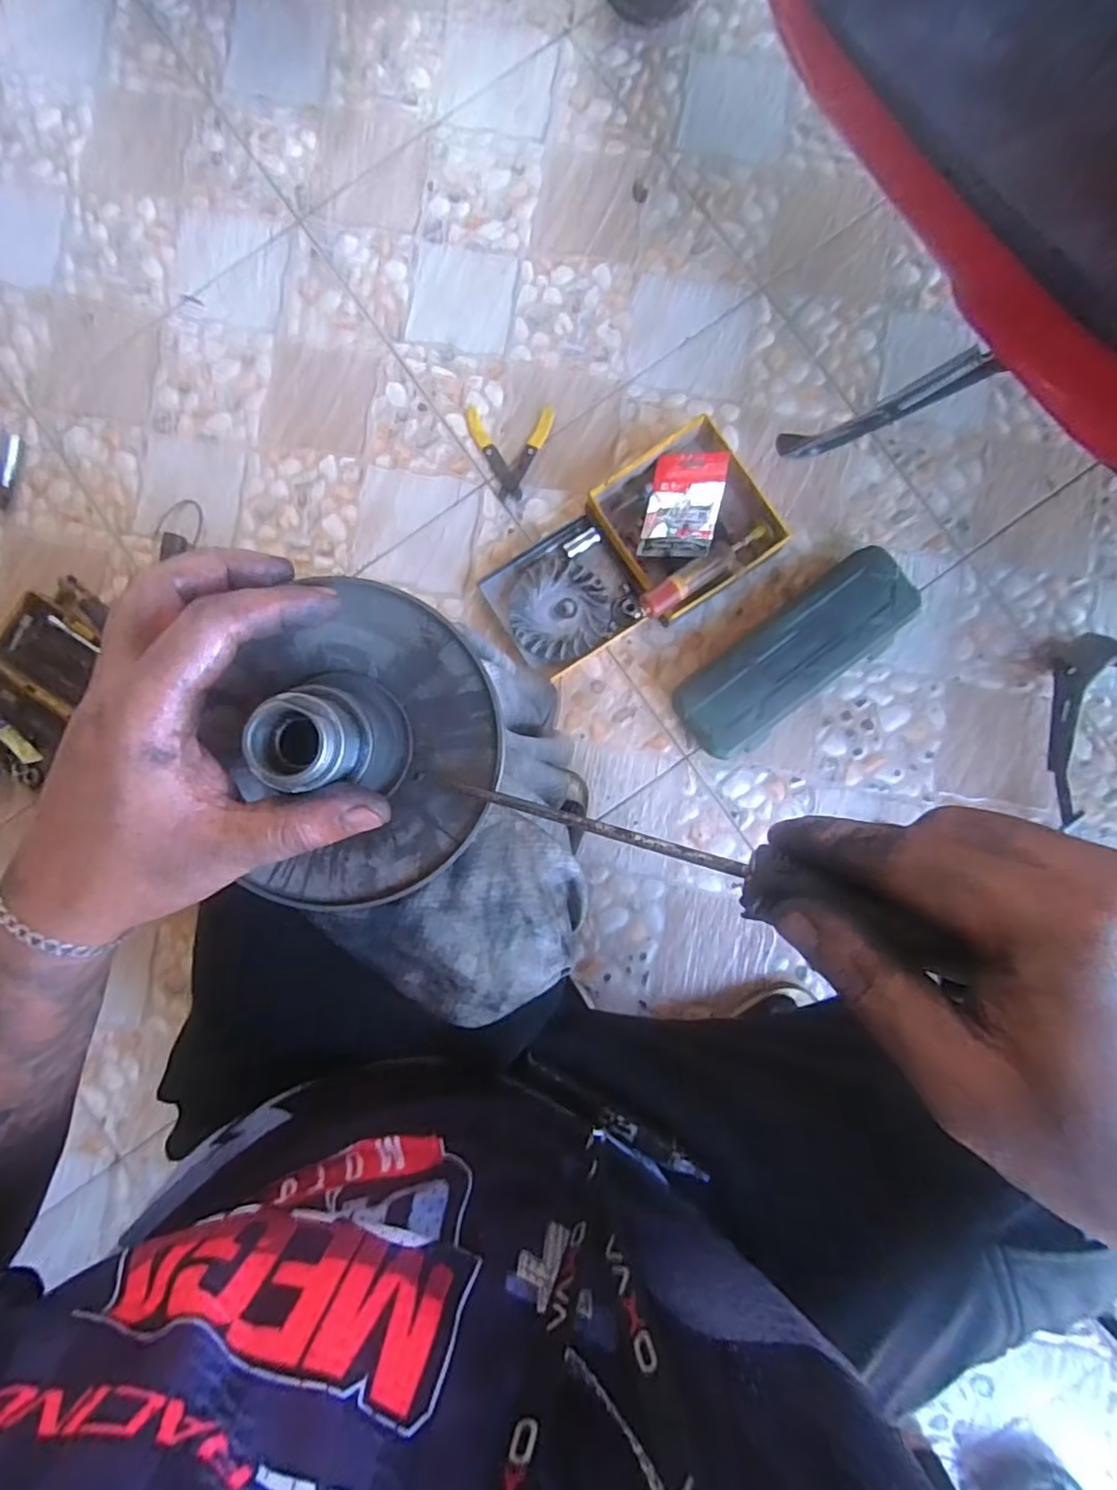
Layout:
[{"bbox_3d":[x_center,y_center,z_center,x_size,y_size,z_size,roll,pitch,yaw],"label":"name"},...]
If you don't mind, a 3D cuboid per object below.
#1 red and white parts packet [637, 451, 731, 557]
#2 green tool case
[{"bbox_3d":[0.140,-0.269,0.695,0.084,0.009,0.121,9,83,28],"label":"red and white parts packet"},{"bbox_3d":[0.265,-0.099,0.703,0.289,0.060,0.104,-37,87,0],"label":"green tool case"}]

